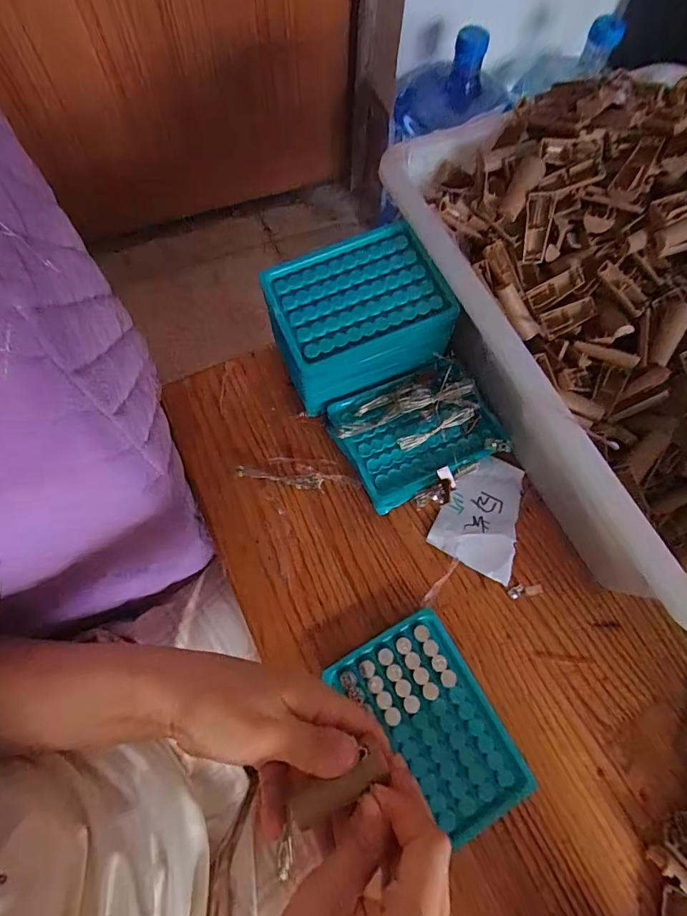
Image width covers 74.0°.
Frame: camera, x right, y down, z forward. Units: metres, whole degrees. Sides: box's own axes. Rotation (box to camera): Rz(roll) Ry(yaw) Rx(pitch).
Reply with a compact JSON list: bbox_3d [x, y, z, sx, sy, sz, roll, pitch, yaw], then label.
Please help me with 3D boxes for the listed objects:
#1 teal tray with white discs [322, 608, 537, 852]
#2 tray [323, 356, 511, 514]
[{"bbox_3d":[0.060,0.185,0.317,0.088,0.008,0.131,-27,73,-12],"label":"teal tray with white discs"},{"bbox_3d":[0.061,-0.026,0.380,0.131,0.039,0.098,-23,72,-11],"label":"tray"}]

